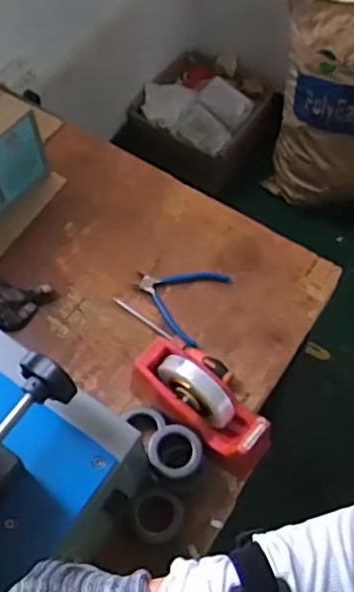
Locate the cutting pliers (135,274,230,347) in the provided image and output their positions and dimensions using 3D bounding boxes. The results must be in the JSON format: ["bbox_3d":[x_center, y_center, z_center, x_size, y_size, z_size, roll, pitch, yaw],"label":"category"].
[{"bbox_3d":[-0.002,-0.001,0.975,0.130,0.017,0.124,23,63,10],"label":"cutting pliers"}]

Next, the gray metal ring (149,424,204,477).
[{"bbox_3d":[-0.004,0.203,0.824,0.069,0.038,0.068,36,66,16],"label":"gray metal ring"}]

